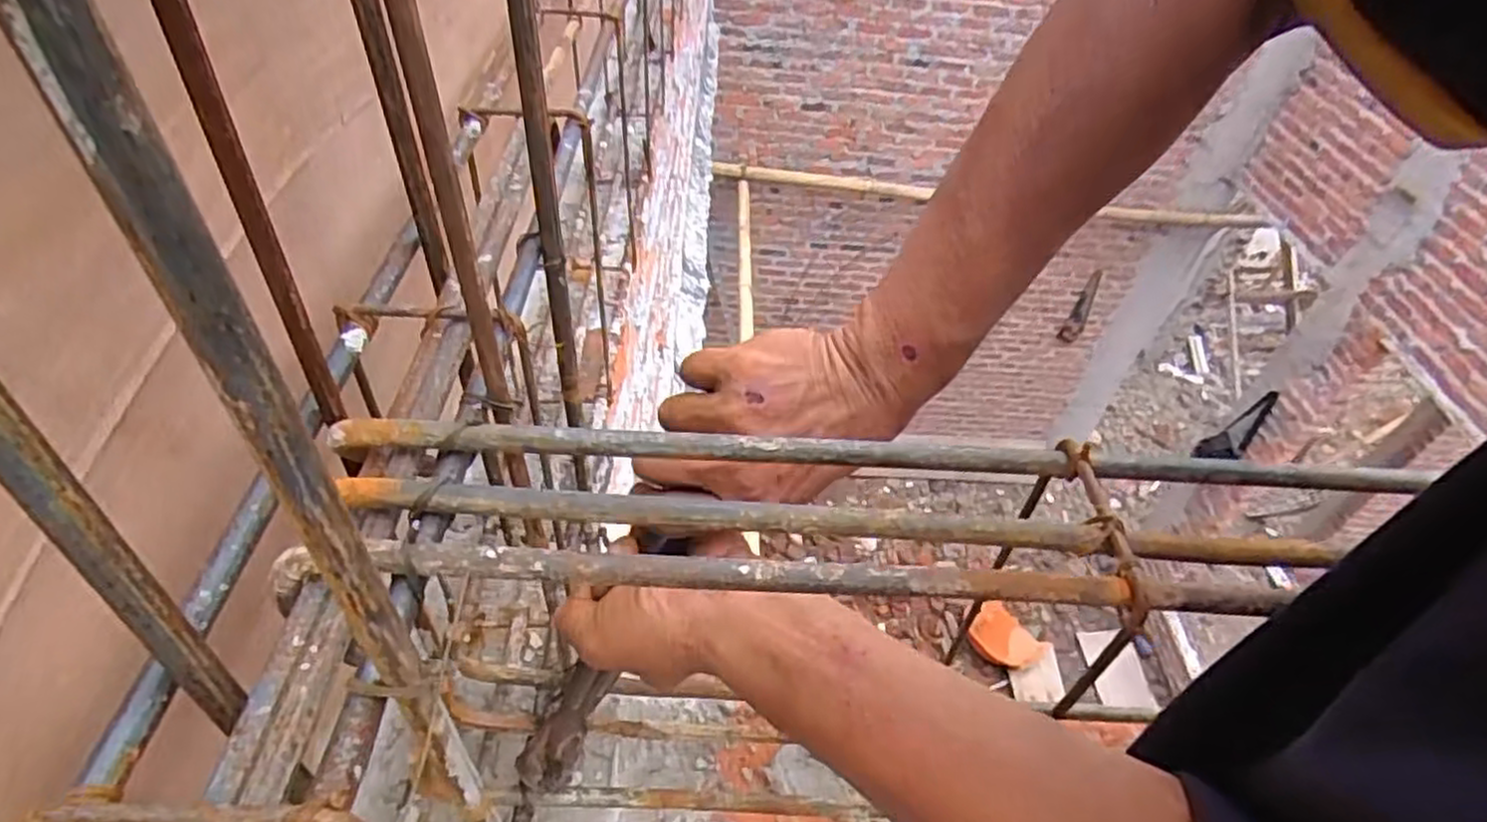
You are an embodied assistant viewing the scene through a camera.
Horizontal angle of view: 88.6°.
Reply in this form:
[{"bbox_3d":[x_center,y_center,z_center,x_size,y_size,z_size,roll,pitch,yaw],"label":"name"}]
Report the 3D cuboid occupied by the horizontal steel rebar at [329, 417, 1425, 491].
[{"bbox_3d":[0.060,0.016,0.282,0.401,0.014,0.011,2,44,-5],"label":"horizontal steel rebar"}]

